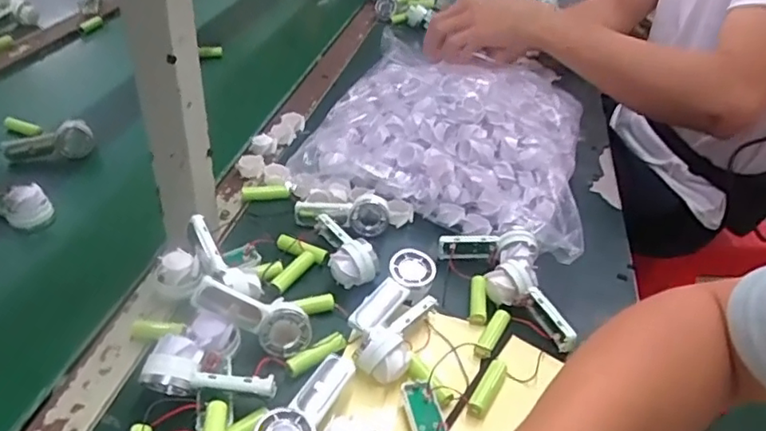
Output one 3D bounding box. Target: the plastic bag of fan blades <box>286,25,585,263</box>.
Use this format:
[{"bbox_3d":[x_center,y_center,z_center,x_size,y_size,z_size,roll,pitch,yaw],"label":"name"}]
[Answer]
[{"bbox_3d":[0.096,-0.105,0.708,0.318,0.102,0.345,19,39,16],"label":"plastic bag of fan blades"}]

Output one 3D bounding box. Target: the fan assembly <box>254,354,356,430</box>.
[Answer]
[{"bbox_3d":[-0.056,0.137,0.409,0.038,0.027,0.094,17,39,13],"label":"fan assembly"}]

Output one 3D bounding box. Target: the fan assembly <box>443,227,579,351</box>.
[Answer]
[{"bbox_3d":[0.124,0.056,0.535,0.072,0.039,0.148,-19,43,-28],"label":"fan assembly"}]

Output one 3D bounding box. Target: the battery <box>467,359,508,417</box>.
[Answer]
[{"bbox_3d":[0.082,0.133,0.459,0.015,0.014,0.052,22,40,20],"label":"battery"}]

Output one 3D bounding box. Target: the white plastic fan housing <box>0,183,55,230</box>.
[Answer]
[{"bbox_3d":[-0.374,-0.016,0.591,0.087,0.040,0.033,21,40,19],"label":"white plastic fan housing"}]

